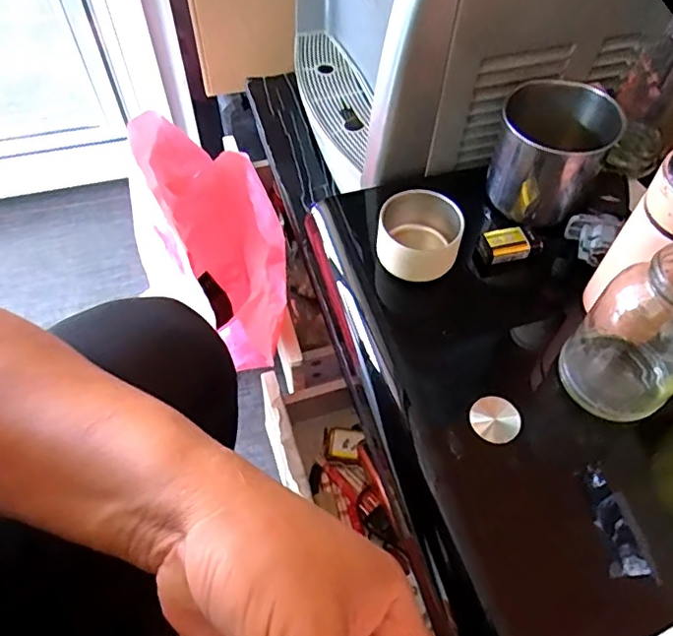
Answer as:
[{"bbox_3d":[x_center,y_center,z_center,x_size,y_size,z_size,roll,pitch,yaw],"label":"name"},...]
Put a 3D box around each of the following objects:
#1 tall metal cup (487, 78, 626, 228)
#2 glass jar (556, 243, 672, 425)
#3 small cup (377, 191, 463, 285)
[{"bbox_3d":[0.180,-0.138,0.474,0.088,0.093,0.077,25,59,17],"label":"tall metal cup"},{"bbox_3d":[0.207,0.008,0.368,0.082,0.128,0.073,-34,62,-21],"label":"glass jar"},{"bbox_3d":[0.066,-0.067,0.459,0.064,0.054,0.065,0,55,0],"label":"small cup"}]

